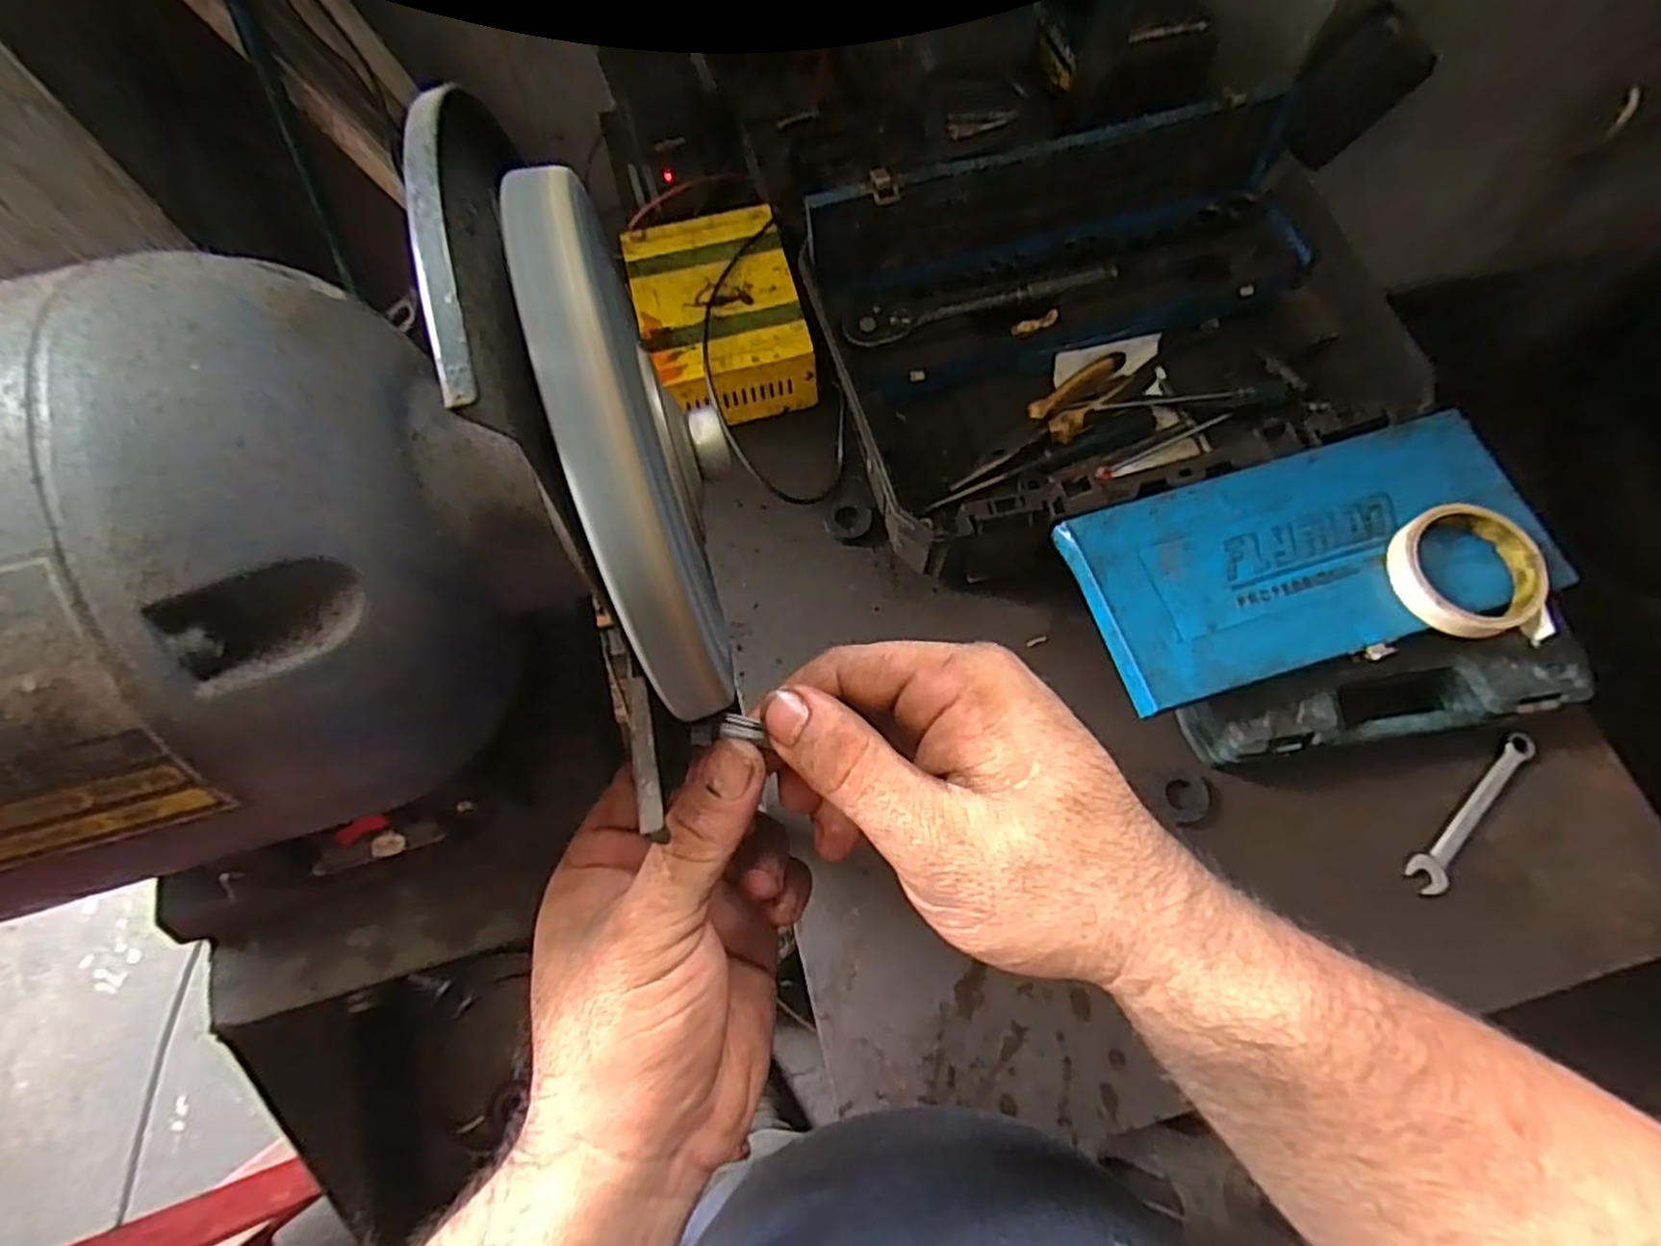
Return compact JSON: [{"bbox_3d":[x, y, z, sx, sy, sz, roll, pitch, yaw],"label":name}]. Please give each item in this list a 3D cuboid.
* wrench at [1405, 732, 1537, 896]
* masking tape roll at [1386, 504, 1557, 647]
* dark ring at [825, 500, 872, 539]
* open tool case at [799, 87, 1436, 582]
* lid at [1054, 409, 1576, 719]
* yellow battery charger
[{"bbox_3d":[0.460,0.135,0.548,0.147,0.010,0.024,-42,74,-14],"label":"wrench"},{"bbox_3d":[0.428,-0.035,0.514,0.091,0.018,0.094,0,69,1],"label":"masking tape roll"},{"bbox_3d":[0.015,-0.086,0.639,0.039,0.007,0.033,9,69,4],"label":"dark ring"},{"bbox_3d":[0.230,-0.239,0.642,0.451,0.122,0.323,-17,69,-6],"label":"open tool case"},{"bbox_3d":[0.336,-0.049,0.537,0.314,0.021,0.148,-16,69,-5],"label":"lid"},{"bbox_3d":[-0.097,-0.265,0.673,0.135,0.065,0.187,-15,69,-5],"label":"yellow battery charger"}]

